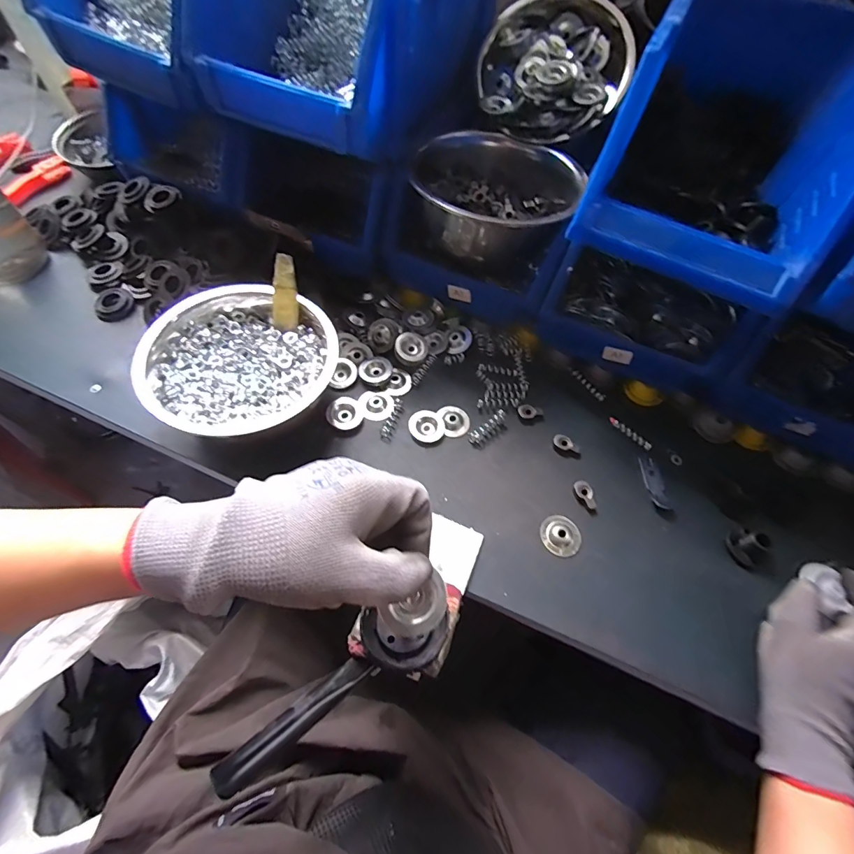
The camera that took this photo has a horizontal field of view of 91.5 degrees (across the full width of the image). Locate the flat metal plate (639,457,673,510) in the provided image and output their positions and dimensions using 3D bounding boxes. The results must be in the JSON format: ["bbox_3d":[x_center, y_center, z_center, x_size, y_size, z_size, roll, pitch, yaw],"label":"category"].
[{"bbox_3d":[0.247,0.061,0.451,0.020,0.004,0.060,0,59,-5],"label":"flat metal plate"}]

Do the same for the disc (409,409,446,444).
[{"bbox_3d":[0.000,-0.001,0.468,0.038,0.007,0.041,2,59,-3],"label":"disc"}]

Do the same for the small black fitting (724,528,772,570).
[{"bbox_3d":[0.318,0.118,0.412,0.032,0.021,0.036,-16,62,-14],"label":"small black fitting"}]

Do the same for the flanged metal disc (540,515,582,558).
[{"bbox_3d":[0.134,0.108,0.413,0.040,0.004,0.038,2,59,-3],"label":"flanged metal disc"}]

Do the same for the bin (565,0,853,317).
[{"bbox_3d":[0.295,-0.287,0.409,0.195,0.142,0.338,25,60,10],"label":"bin"}]

